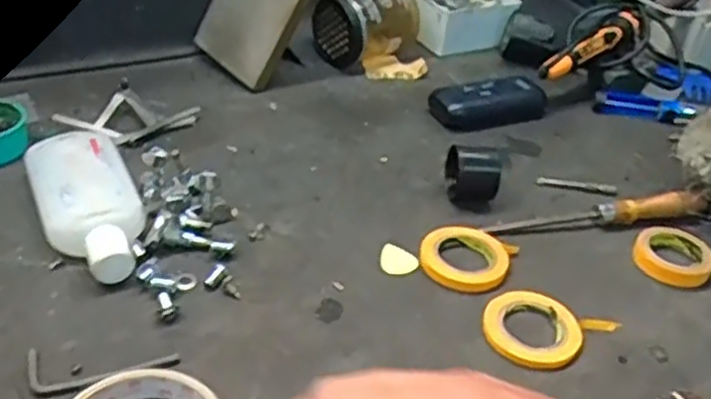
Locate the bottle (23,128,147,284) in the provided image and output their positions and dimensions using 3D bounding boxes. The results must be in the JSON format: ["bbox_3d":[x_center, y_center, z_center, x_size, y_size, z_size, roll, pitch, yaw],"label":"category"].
[{"bbox_3d":[-0.183,0.001,0.498,0.062,0.030,0.150,-14,40,-26],"label":"bottle"}]

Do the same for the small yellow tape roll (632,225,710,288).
[{"bbox_3d":[0.224,0.039,0.514,0.052,0.014,0.052,4,36,-3],"label":"small yellow tape roll"}]

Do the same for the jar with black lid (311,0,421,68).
[{"bbox_3d":[0.011,-0.184,0.745,0.067,0.070,0.099,31,42,30],"label":"jar with black lid"}]

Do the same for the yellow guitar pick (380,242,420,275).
[{"bbox_3d":[0.028,0.042,0.495,0.027,0.004,0.023,27,51,20],"label":"yellow guitar pick"}]

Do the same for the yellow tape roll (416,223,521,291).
[{"bbox_3d":[0.076,0.038,0.501,0.060,0.011,0.060,4,36,-3],"label":"yellow tape roll"}]

